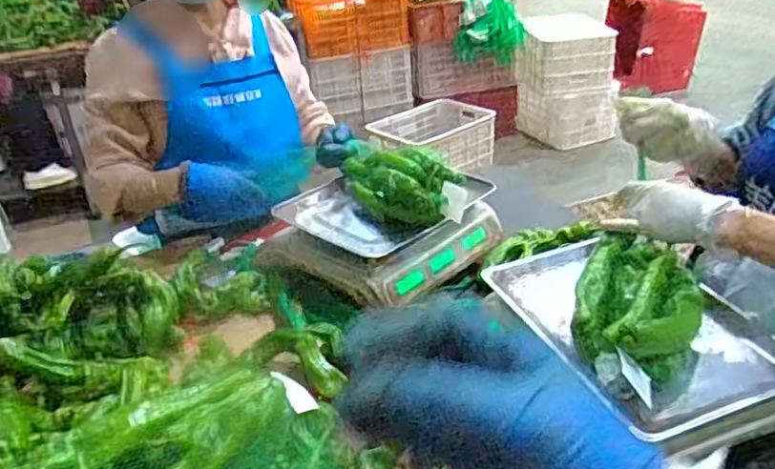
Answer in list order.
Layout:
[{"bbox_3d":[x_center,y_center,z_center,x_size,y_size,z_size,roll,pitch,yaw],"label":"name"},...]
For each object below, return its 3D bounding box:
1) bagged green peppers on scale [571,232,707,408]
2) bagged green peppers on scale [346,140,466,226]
[{"bbox_3d":[0.286,0.092,0.738,0.131,0.078,0.232,10,33,25],"label":"bagged green peppers on scale"},{"bbox_3d":[0.011,-0.087,1.030,0.220,0.089,0.107,18,37,35],"label":"bagged green peppers on scale"}]

